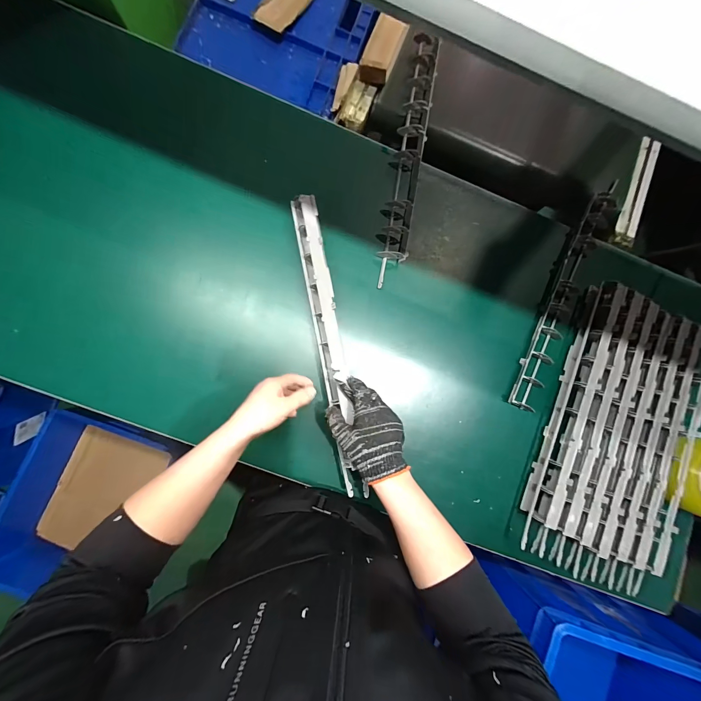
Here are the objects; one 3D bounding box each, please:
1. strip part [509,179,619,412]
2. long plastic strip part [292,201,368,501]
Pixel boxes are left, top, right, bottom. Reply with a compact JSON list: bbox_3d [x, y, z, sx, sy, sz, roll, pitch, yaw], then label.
[{"bbox_3d":[0.391,-0.109,0.545,0.054,0.021,0.460,27,83,-4],"label":"strip part"},{"bbox_3d":[-0.031,-0.012,0.457,0.038,0.049,0.454,-10,87,-7],"label":"long plastic strip part"}]

